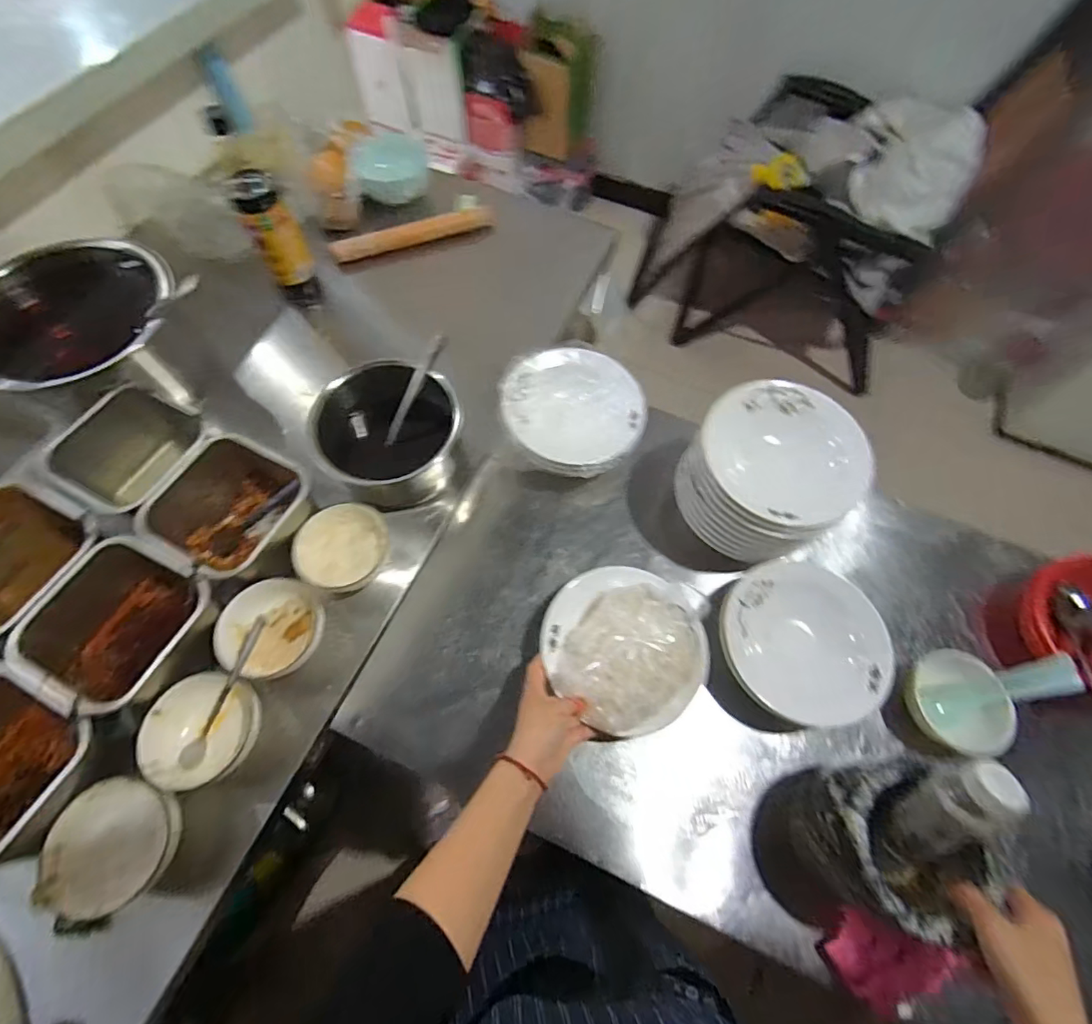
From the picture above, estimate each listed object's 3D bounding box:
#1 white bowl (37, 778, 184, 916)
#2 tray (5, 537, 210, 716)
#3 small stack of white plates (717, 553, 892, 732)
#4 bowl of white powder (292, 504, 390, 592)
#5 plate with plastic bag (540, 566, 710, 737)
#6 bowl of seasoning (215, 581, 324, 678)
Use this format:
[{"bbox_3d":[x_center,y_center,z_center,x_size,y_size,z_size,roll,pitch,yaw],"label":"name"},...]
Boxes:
[{"bbox_3d":[-0.430,0.336,0.529,0.111,0.052,0.112,1,64,-2],"label":"white bowl"},{"bbox_3d":[-0.468,0.137,0.604,0.165,0.123,0.162,22,66,8],"label":"tray"},{"bbox_3d":[0.305,0.164,0.637,0.195,0.079,0.167,41,70,16],"label":"small stack of white plates"},{"bbox_3d":[-0.256,0.048,0.669,0.106,0.060,0.122,-11,65,-7],"label":"bowl of white powder"},{"bbox_3d":[0.096,0.143,0.599,0.186,0.065,0.189,1,64,-2],"label":"plate with plastic bag"},{"bbox_3d":[-0.324,0.139,0.625,0.113,0.047,0.113,11,65,3],"label":"bowl of seasoning"}]

